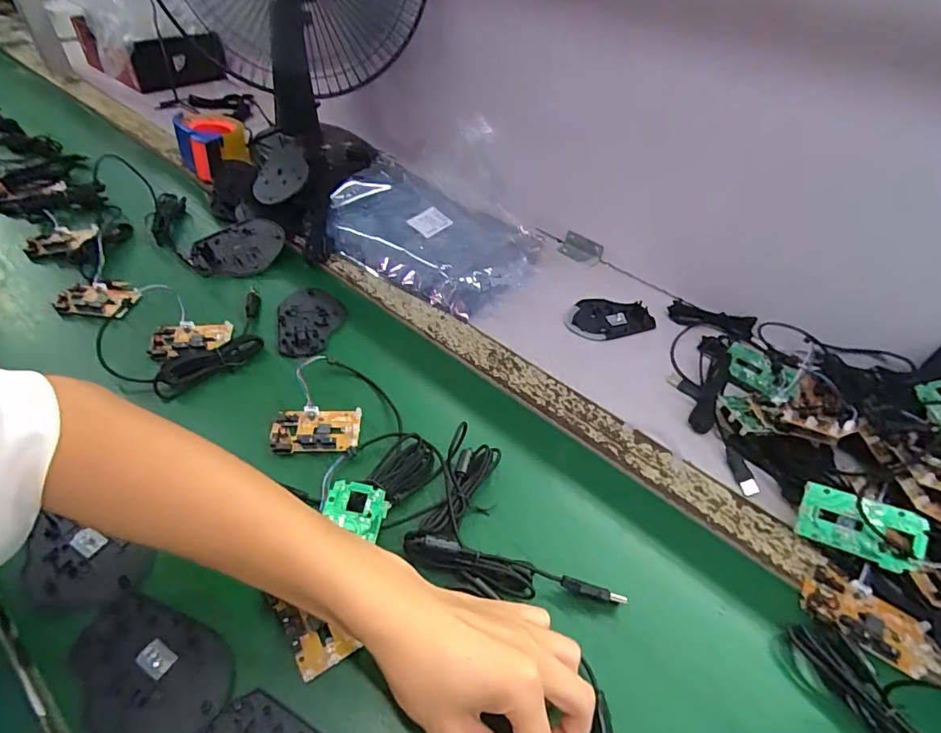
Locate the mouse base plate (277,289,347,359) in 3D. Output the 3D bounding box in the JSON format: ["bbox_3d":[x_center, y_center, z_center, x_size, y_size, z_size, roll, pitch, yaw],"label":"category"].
[{"bbox_3d":[-0.180,-0.055,0.566,0.073,0.004,0.115,-9,48,-15],"label":"mouse base plate"}]

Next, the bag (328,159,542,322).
[{"bbox_3d":[-0.068,-0.183,0.662,0.296,0.045,0.179,32,51,22],"label":"bag"}]

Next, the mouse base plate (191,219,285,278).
[{"bbox_3d":[-0.289,-0.145,0.630,0.111,0.010,0.074,-36,79,-15],"label":"mouse base plate"}]

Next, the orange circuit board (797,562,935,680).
[{"bbox_3d":[0.292,0.187,0.372,0.078,0.011,0.047,36,52,25],"label":"orange circuit board"}]

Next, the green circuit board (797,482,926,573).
[{"bbox_3d":[0.299,0.123,0.386,0.076,0.010,0.045,15,71,35],"label":"green circuit board"}]

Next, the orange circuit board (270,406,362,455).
[{"bbox_3d":[-0.141,0.059,0.458,0.076,0.015,0.045,-1,47,-8],"label":"orange circuit board"}]

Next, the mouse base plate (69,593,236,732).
[{"bbox_3d":[-0.204,0.195,0.317,0.104,0.008,0.072,18,47,10],"label":"mouse base plate"}]

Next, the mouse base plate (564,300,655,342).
[{"bbox_3d":[0.164,-0.060,0.604,0.103,0.012,0.068,-12,49,-17],"label":"mouse base plate"}]

